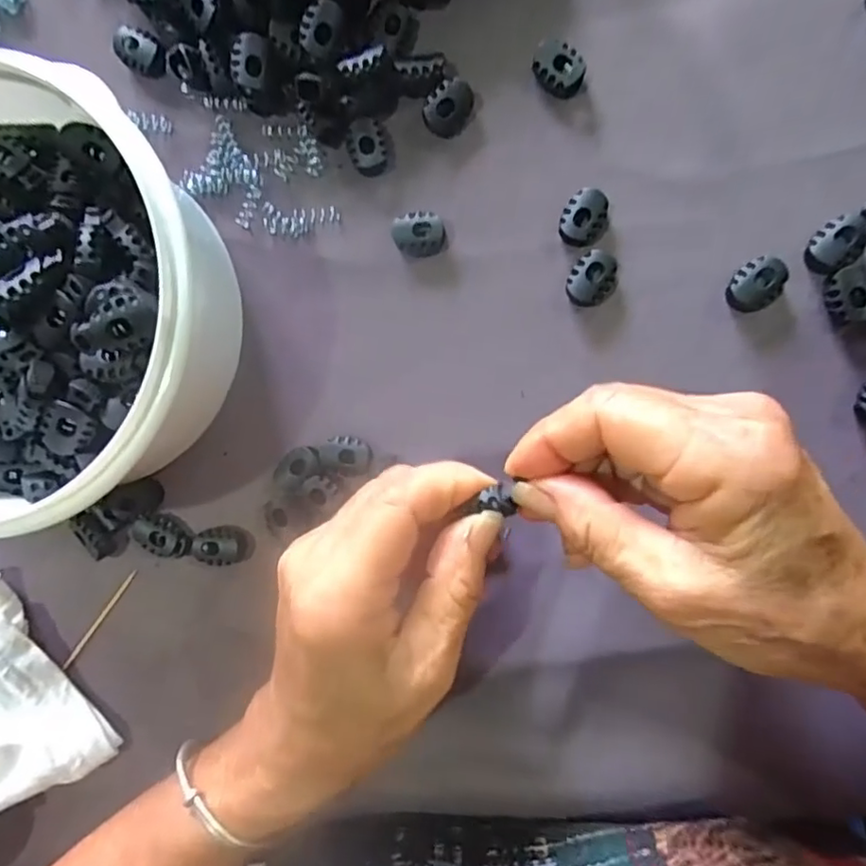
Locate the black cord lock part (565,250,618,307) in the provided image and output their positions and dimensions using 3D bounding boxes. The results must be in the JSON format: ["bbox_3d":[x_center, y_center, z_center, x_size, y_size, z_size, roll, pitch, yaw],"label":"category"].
[{"bbox_3d":[0.065,-0.063,0.243,0.022,0.009,0.019,-40,88,8],"label":"black cord lock part"}]

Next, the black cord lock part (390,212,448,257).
[{"bbox_3d":[-0.005,-0.084,0.252,0.021,0.010,0.018,-11,92,8],"label":"black cord lock part"}]

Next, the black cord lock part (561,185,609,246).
[{"bbox_3d":[0.062,-0.088,0.242,0.018,0.007,0.023,10,94,7],"label":"black cord lock part"}]

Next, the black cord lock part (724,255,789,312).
[{"bbox_3d":[0.129,-0.059,0.233,0.024,0.006,0.018,-42,88,7],"label":"black cord lock part"}]

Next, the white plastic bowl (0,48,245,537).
[{"bbox_3d":[-0.158,-0.050,0.235,0.172,0.077,0.158,0,93,7],"label":"white plastic bowl"}]

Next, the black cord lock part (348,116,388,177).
[{"bbox_3d":[-0.027,-0.121,0.253,0.016,0.011,0.021,-13,91,8],"label":"black cord lock part"}]

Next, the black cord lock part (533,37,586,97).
[{"bbox_3d":[0.051,-0.149,0.241,0.021,0.009,0.016,41,97,3],"label":"black cord lock part"}]

